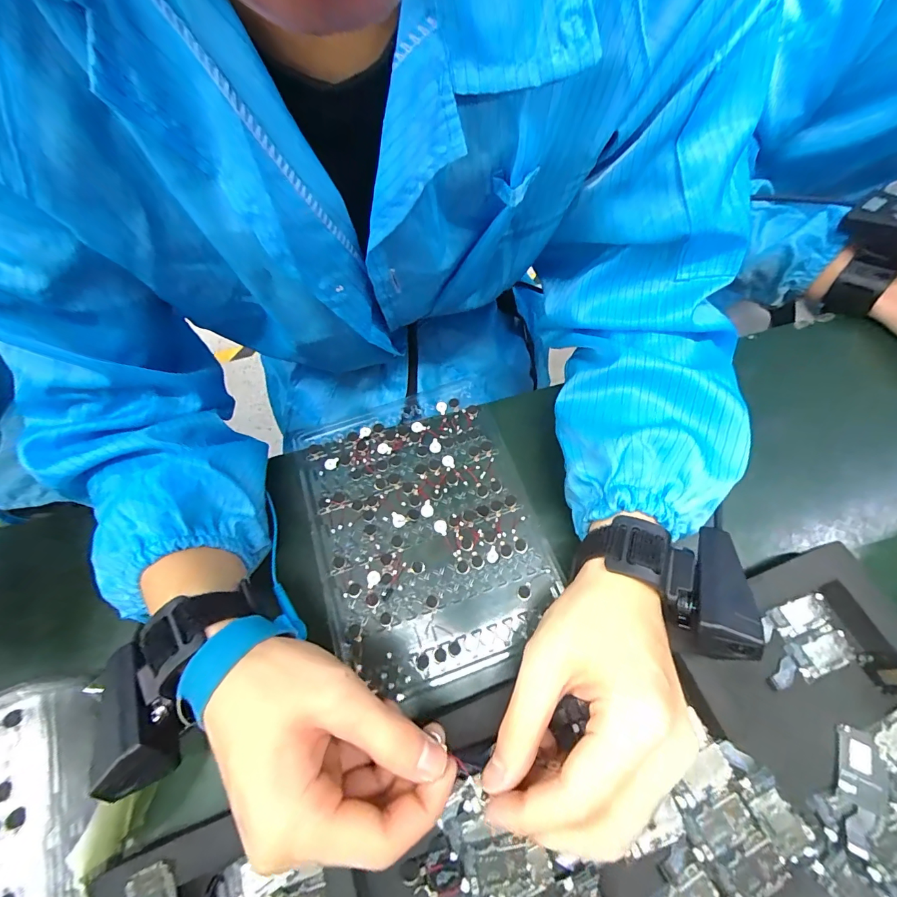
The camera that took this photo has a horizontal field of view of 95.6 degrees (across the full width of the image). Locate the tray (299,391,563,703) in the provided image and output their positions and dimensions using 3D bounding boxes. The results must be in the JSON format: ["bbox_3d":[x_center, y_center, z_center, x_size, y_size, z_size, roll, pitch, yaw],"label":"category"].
[{"bbox_3d":[-0.021,0.064,0.317,0.162,0.010,0.205,-18,69,-5],"label":"tray"}]

